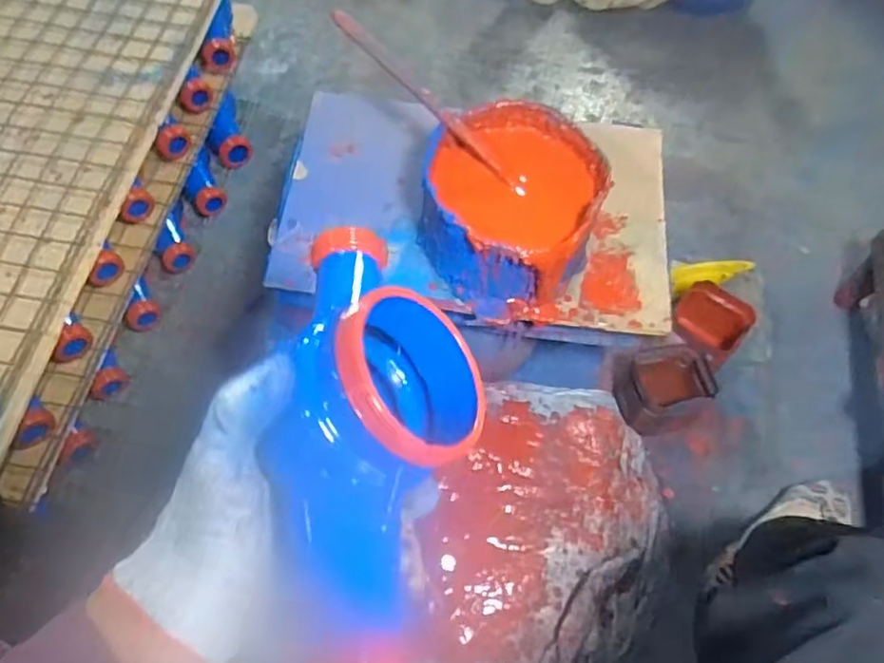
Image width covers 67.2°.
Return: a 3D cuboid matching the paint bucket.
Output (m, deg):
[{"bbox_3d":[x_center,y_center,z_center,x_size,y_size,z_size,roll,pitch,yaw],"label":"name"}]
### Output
[{"bbox_3d":[0.063,-0.117,0.612,0.156,0.089,0.166,1,62,-2],"label":"paint bucket"}]

